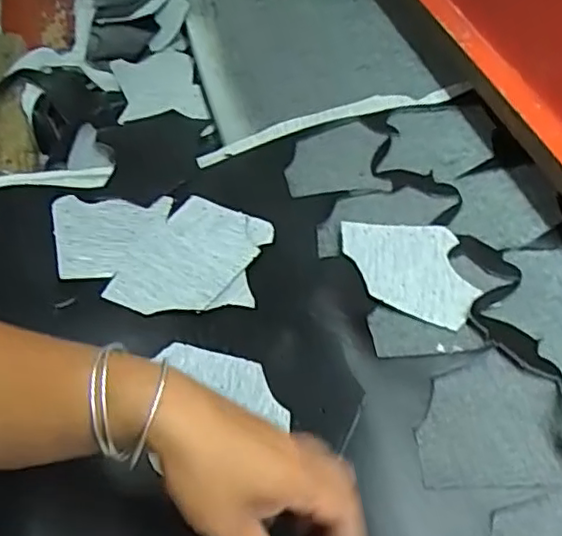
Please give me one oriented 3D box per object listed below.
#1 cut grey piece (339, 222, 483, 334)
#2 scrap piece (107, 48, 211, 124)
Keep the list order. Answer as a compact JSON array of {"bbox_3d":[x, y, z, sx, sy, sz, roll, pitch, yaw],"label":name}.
[{"bbox_3d":[0.109,0.001,0.553,0.107,0.008,0.104,2,51,3],"label":"cut grey piece"},{"bbox_3d":[-0.146,-0.215,0.758,0.104,0.013,0.126,-6,55,-22],"label":"scrap piece"}]

